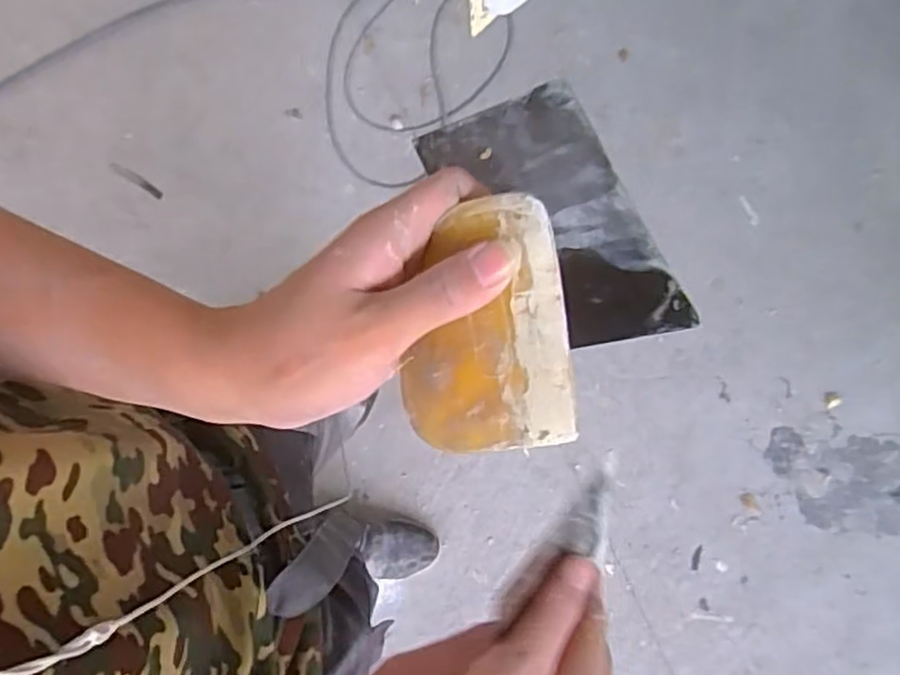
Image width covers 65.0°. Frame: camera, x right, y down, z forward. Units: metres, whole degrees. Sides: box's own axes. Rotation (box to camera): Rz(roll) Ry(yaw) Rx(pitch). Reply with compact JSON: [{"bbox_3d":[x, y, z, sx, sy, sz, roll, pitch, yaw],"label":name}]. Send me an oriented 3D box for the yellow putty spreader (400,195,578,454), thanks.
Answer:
[{"bbox_3d":[0.013,-0.005,0.278,0.064,0.008,0.097,-6,85,7],"label":"yellow putty spreader"}]

